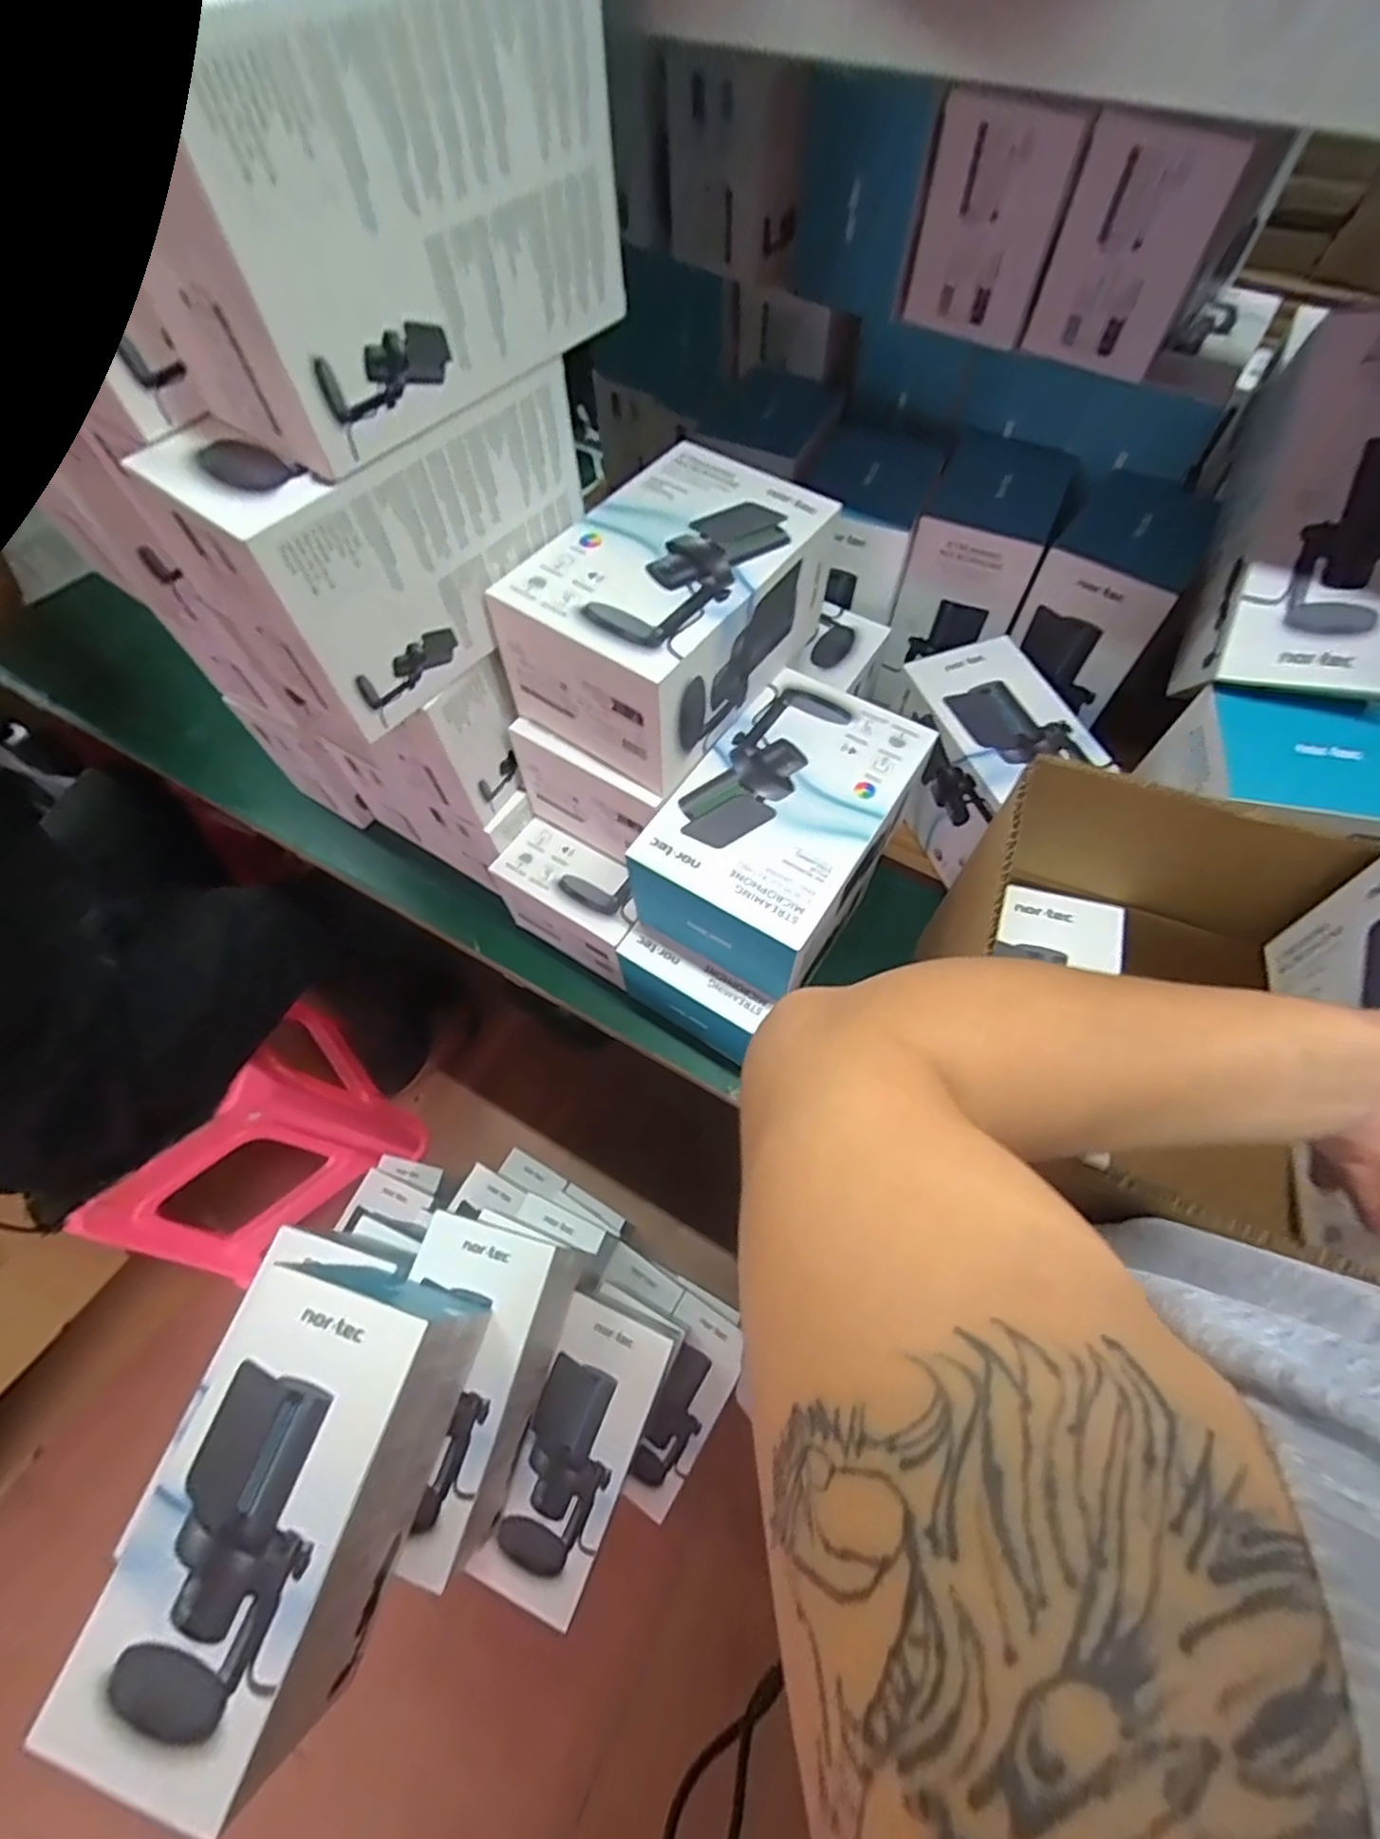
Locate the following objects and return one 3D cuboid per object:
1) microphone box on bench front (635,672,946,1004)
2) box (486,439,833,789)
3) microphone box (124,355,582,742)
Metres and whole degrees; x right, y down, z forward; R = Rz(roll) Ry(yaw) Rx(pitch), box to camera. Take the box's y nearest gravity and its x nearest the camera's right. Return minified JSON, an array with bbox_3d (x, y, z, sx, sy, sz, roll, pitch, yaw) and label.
[{"bbox_3d":[0.078,-0.069,0.579,0.155,0.116,0.233,29,67,15],"label":"microphone box on bench front"},{"bbox_3d":[-0.014,-0.238,0.536,0.147,0.112,0.224,32,67,17],"label":"box"},{"bbox_3d":[-0.188,-0.259,0.457,0.104,0.146,0.236,36,69,18],"label":"microphone box"}]

